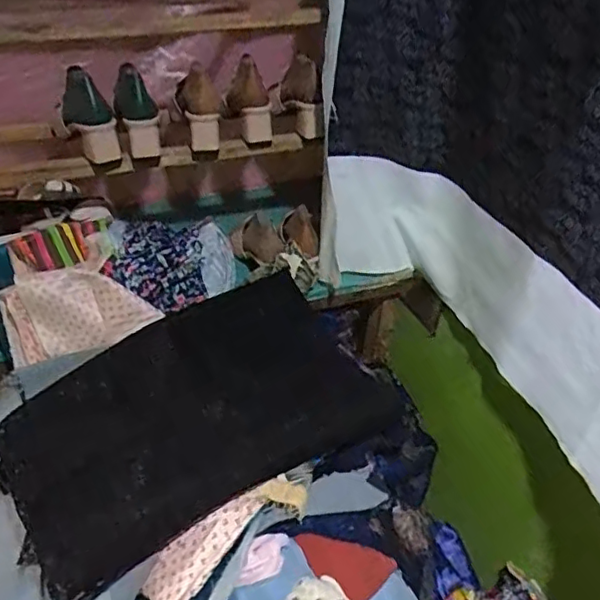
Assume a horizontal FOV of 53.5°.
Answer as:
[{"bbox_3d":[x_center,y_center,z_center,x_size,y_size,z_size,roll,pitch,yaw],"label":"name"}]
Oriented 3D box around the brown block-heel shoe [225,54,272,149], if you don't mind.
[{"bbox_3d":[-0.089,-0.344,1.010,0.079,0.121,0.148,-1,37,-7],"label":"brown block-heel shoe"}]

